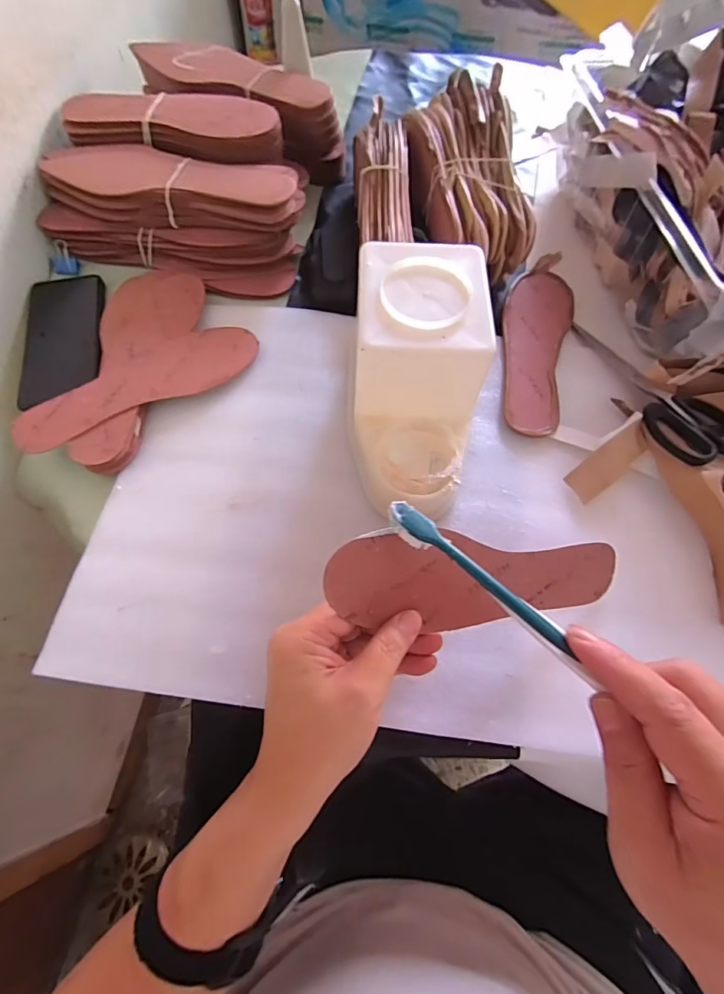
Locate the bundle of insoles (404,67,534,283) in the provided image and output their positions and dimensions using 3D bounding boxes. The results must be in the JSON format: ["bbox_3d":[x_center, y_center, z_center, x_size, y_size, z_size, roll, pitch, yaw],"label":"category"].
[{"bbox_3d":[0.110,-0.348,0.503,0.114,0.093,0.251,-4,66,-2],"label":"bundle of insoles"}]

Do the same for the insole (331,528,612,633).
[{"bbox_3d":[0.087,0.060,0.306,0.227,0.011,0.063,6,101,-23],"label":"insole"}]

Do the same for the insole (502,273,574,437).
[{"bbox_3d":[0.177,-0.154,0.458,0.068,0.004,0.218,13,66,6],"label":"insole"}]

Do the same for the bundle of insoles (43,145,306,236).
[{"bbox_3d":[-0.201,-0.327,0.475,0.279,0.036,0.090,12,67,3],"label":"bundle of insoles"}]

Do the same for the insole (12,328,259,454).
[{"bbox_3d":[-0.213,-0.111,0.432,0.228,0.006,0.070,-26,68,-11],"label":"insole"}]

